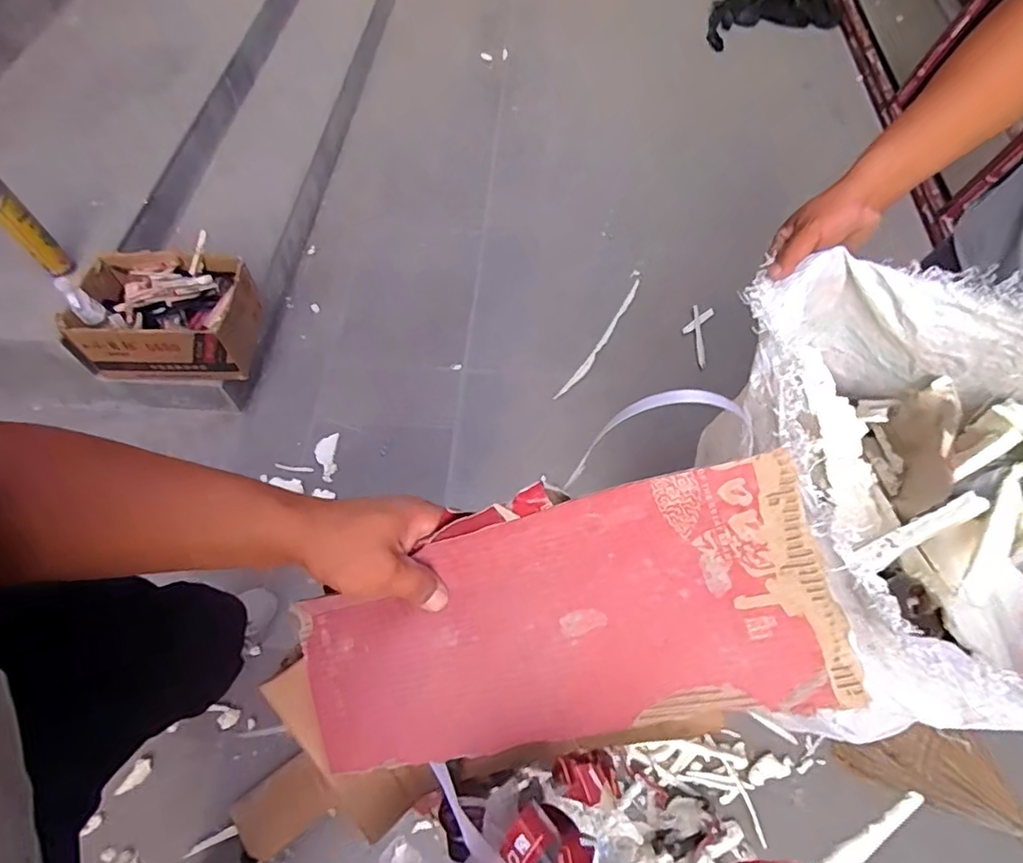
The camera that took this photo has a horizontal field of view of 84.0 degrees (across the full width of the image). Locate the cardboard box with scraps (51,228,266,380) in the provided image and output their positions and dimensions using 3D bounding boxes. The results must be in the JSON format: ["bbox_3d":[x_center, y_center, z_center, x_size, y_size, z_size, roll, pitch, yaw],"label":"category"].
[{"bbox_3d":[-0.859,-0.288,1.453,0.424,0.204,0.264,-5,60,-3],"label":"cardboard box with scraps"}]

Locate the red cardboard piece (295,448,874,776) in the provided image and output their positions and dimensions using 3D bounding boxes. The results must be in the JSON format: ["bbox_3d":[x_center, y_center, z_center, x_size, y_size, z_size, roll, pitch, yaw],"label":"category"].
[{"bbox_3d":[0.021,0.152,0.423,0.392,0.024,0.173,-20,91,17],"label":"red cardboard piece"}]

